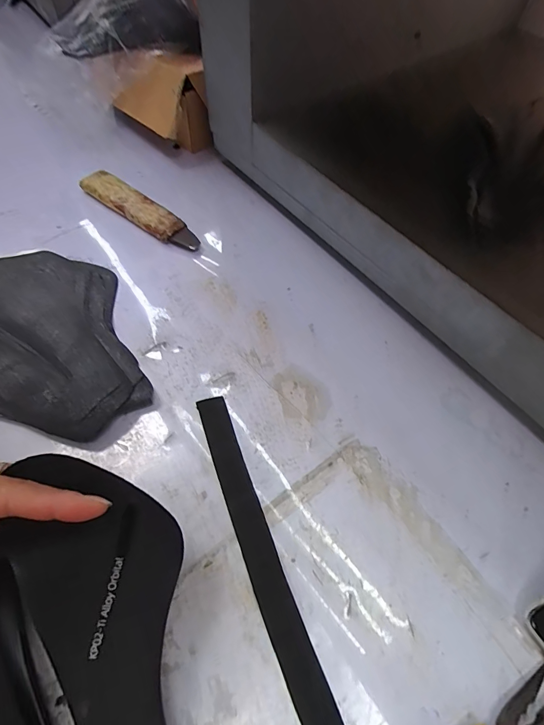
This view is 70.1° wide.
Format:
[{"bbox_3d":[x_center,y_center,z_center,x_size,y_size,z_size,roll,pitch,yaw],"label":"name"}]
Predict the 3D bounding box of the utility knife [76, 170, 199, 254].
[{"bbox_3d":[-0.156,-0.181,0.462,0.178,0.020,0.035,35,63,18],"label":"utility knife"}]

